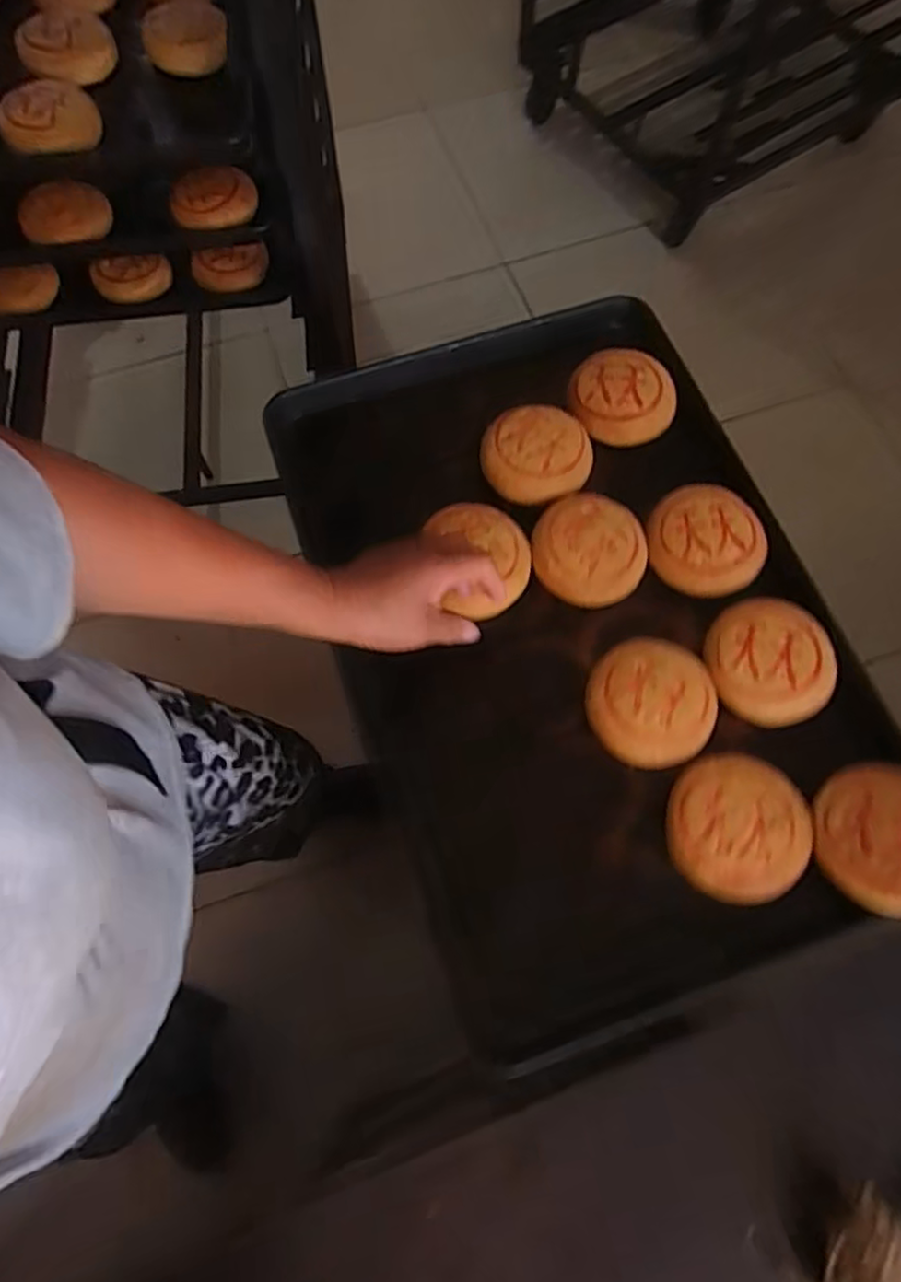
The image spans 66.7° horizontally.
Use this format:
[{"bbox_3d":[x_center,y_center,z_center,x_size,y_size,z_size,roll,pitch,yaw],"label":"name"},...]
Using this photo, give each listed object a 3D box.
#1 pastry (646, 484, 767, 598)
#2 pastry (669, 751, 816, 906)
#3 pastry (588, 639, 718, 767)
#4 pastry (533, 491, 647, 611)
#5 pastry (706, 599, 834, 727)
[{"bbox_3d":[0.222,-0.090,0.594,0.095,0.024,0.098,0,71,0],"label":"pastry"},{"bbox_3d":[0.215,0.139,0.513,0.101,0.020,0.104,-3,71,-1],"label":"pastry"},{"bbox_3d":[0.158,0.048,0.544,0.095,0.025,0.098,9,71,3],"label":"pastry"},{"bbox_3d":[0.120,-0.082,0.591,0.092,0.023,0.098,12,71,4],"label":"pastry"},{"bbox_3d":[0.260,0.013,0.556,0.095,0.022,0.103,26,73,9],"label":"pastry"}]

